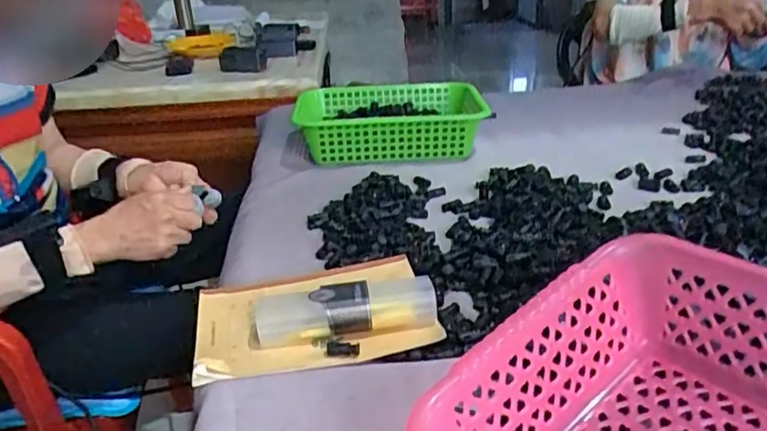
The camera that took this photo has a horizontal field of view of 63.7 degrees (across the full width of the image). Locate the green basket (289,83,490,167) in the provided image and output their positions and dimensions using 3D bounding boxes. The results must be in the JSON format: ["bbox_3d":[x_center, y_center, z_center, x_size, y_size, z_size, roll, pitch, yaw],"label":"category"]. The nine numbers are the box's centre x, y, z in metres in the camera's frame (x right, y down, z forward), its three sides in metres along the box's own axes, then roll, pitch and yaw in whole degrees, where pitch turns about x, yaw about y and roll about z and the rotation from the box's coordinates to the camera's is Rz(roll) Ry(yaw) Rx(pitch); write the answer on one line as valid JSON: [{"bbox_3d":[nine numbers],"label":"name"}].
[{"bbox_3d":[0.013,-0.148,1.007,0.297,0.081,0.202,-4,25,-3],"label":"green basket"}]

